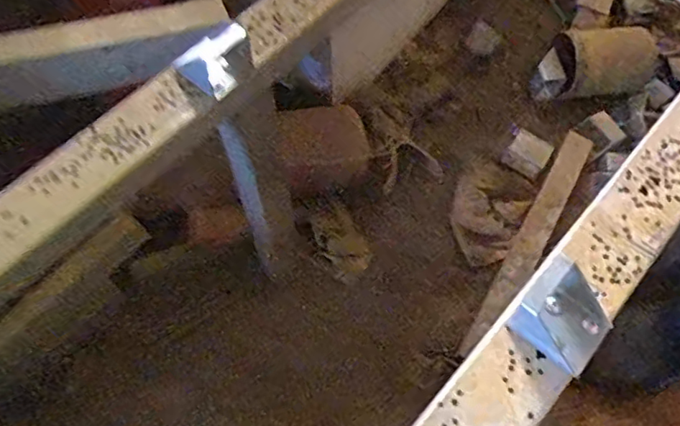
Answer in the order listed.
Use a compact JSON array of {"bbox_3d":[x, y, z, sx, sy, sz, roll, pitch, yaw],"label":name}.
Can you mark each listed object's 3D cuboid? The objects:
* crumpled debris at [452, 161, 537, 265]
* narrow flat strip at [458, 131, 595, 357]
[{"bbox_3d":[0.226,-0.013,0.878,0.111,0.043,0.143,29,66,15],"label":"crumpled debris"},{"bbox_3d":[0.282,0.029,0.838,0.045,0.017,0.391,28,65,15],"label":"narrow flat strip"}]

